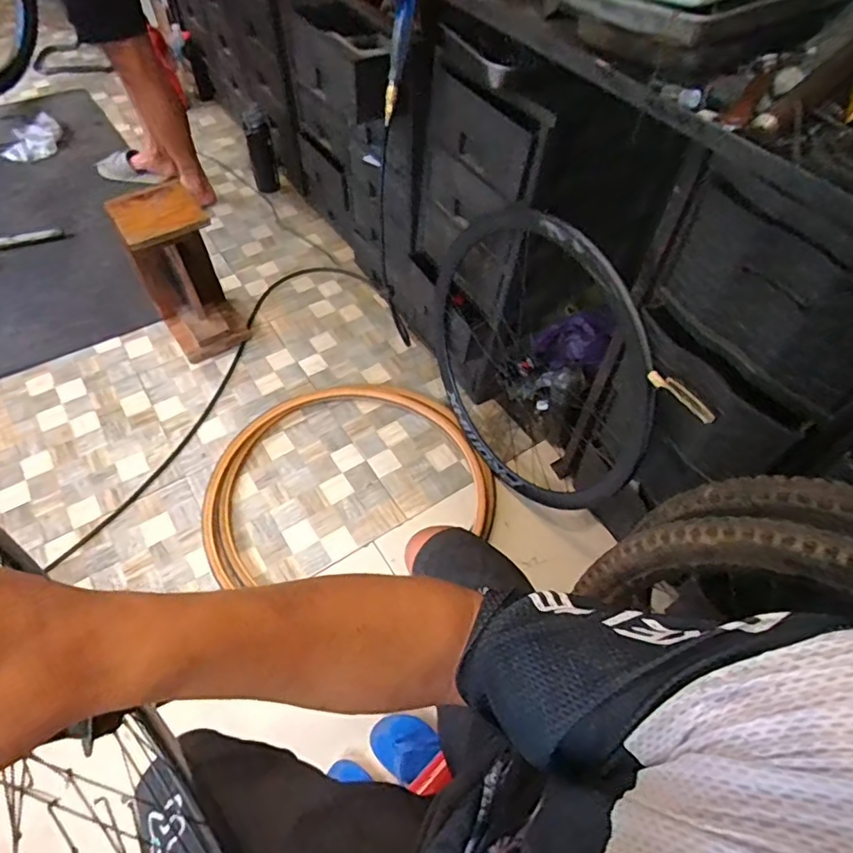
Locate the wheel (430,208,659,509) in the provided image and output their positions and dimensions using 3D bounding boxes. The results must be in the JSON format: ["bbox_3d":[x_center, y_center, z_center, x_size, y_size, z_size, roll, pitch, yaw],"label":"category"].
[{"bbox_3d":[0.188,-0.164,1.190,0.126,0.607,0.680,-25,59,-20],"label":"wheel"}]

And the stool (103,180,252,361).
[{"bbox_3d":[-0.653,-0.403,1.502,0.213,0.417,0.260,-27,60,-21],"label":"stool"}]

